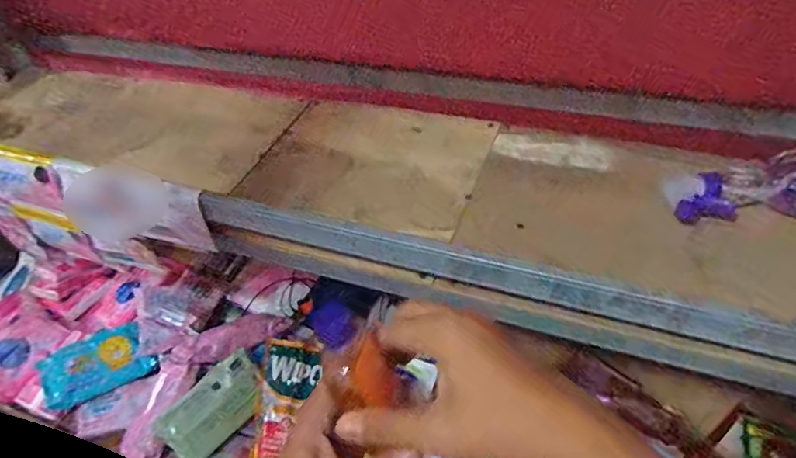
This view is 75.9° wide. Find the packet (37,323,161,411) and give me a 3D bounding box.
[{"bbox_3d":[-0.544,0.246,0.923,0.186,0.025,0.105,-22,83,-17],"label":"packet"}]

